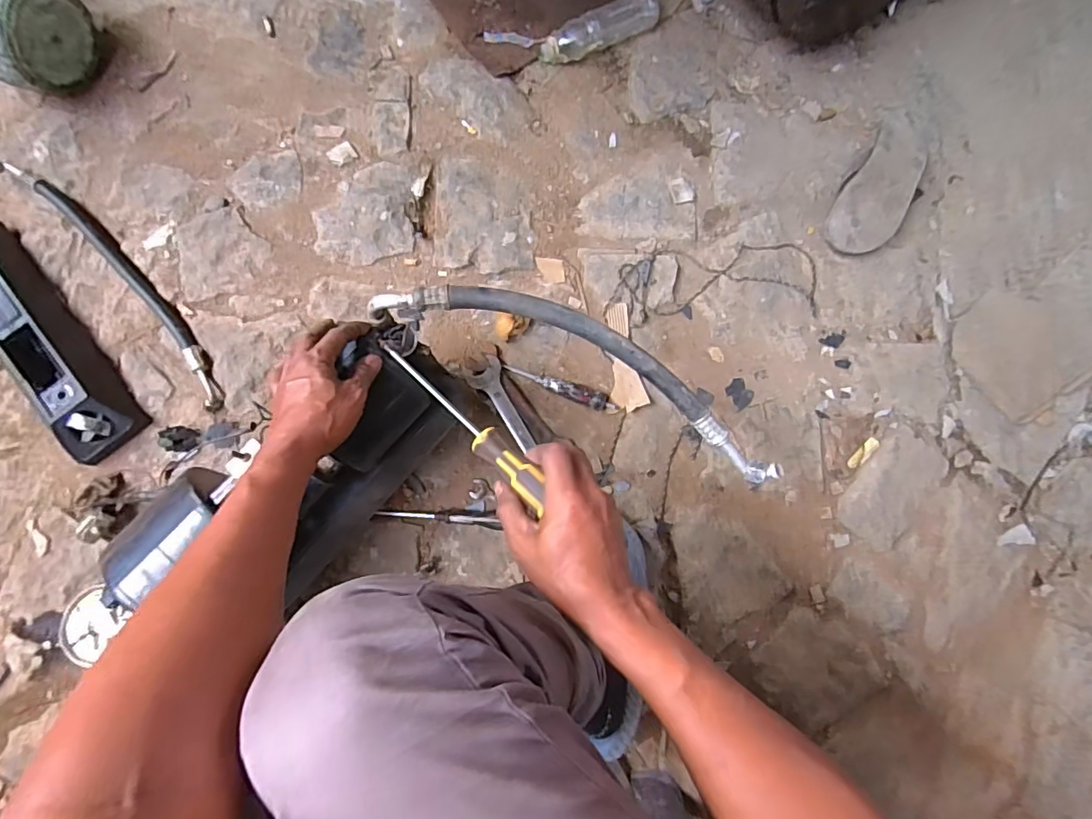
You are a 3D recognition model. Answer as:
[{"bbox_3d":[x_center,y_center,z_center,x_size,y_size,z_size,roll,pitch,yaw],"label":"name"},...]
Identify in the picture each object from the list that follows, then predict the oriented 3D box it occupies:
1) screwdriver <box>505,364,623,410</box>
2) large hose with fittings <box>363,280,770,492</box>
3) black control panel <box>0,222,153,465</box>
[{"bbox_3d":[0.023,-0.030,0.798,0.176,0.018,0.026,16,82,1],"label":"screwdriver"},{"bbox_3d":[0.037,-0.048,0.544,0.435,0.066,0.084,24,83,1],"label":"large hose with fittings"},{"bbox_3d":[-0.729,-0.100,0.749,0.113,0.063,0.380,-36,84,-6],"label":"black control panel"}]

